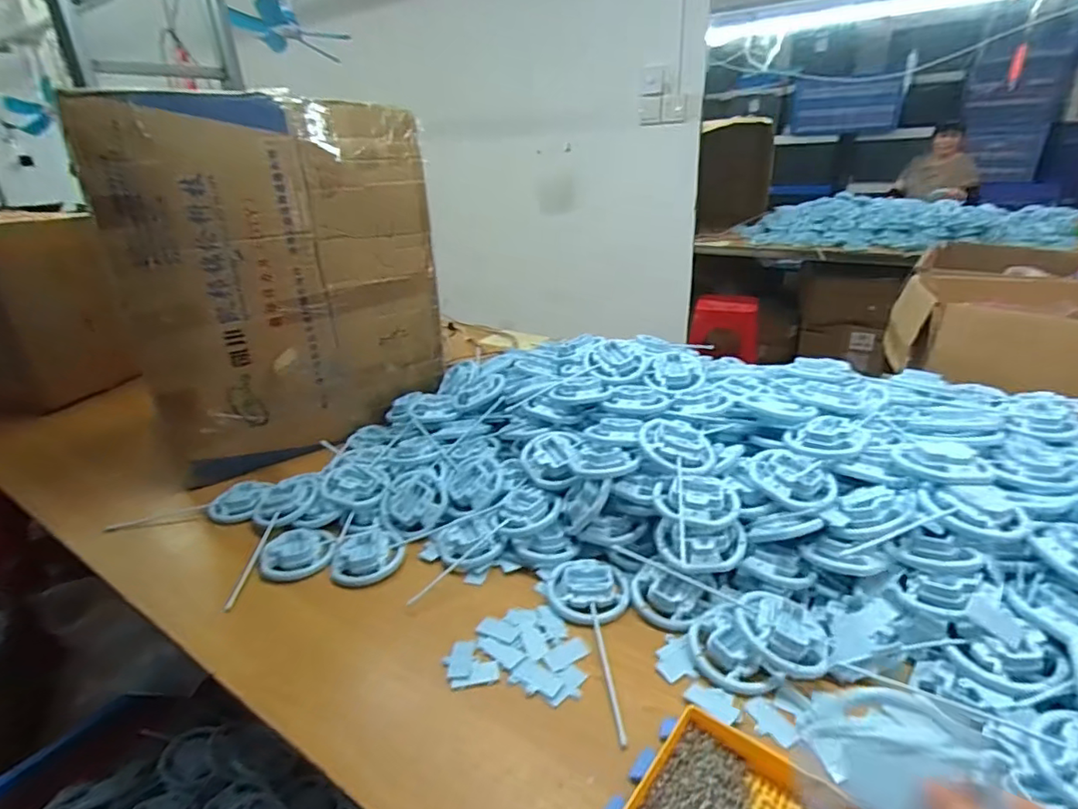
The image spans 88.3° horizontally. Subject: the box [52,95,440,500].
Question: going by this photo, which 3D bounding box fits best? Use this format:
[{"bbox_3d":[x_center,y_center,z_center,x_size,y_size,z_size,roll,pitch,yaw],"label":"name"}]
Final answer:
[{"bbox_3d":[-0.505,-0.232,1.091,0.536,0.602,0.277,-22,31,-35],"label":"box"}]

